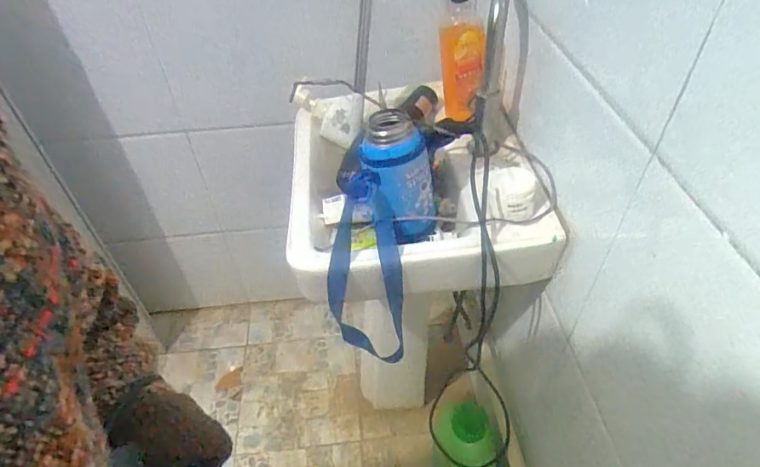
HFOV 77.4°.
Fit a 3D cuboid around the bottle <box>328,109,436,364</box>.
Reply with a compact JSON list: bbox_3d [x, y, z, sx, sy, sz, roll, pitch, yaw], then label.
[{"bbox_3d":[-0.009,0.022,0.608,0.117,0.342,0.118,16,30,20],"label":"bottle"}]

